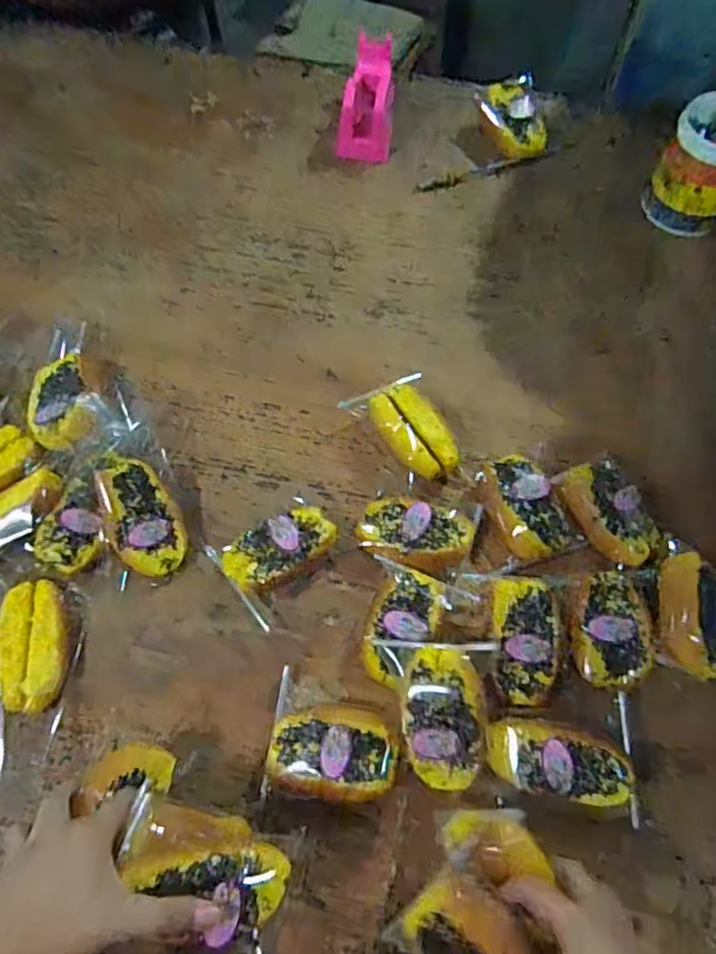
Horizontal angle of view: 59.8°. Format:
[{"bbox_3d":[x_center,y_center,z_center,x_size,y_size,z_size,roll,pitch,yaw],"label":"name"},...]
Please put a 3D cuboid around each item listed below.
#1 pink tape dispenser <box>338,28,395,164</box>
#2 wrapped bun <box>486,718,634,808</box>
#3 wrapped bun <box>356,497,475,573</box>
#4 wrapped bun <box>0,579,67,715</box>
[{"bbox_3d":[0.022,-0.565,0.908,0.078,0.069,0.197,7,67,2],"label":"pink tape dispenser"},{"bbox_3d":[0.175,0.250,0.550,0.122,0.044,0.059,10,68,6],"label":"wrapped bun"},{"bbox_3d":[0.058,0.064,0.648,0.112,0.051,0.071,17,68,6],"label":"wrapped bun"},{"bbox_3d":[-0.316,0.162,0.604,0.064,0.035,0.128,-15,68,-7],"label":"wrapped bun"}]

